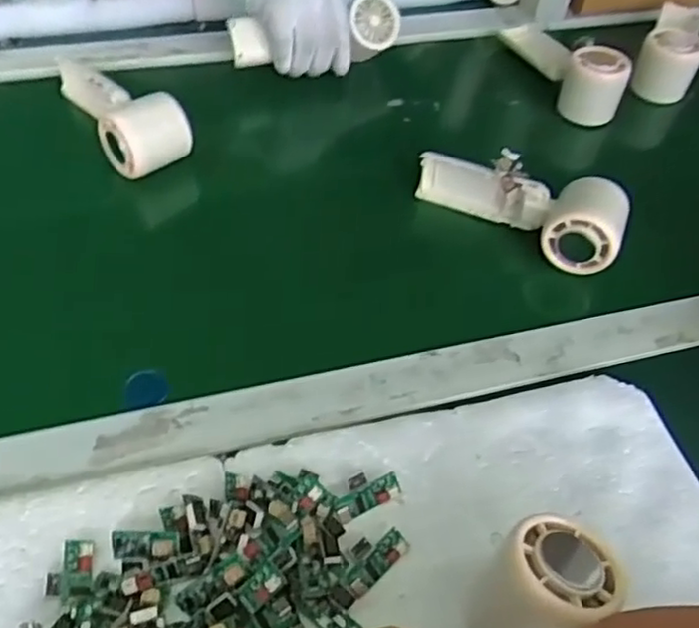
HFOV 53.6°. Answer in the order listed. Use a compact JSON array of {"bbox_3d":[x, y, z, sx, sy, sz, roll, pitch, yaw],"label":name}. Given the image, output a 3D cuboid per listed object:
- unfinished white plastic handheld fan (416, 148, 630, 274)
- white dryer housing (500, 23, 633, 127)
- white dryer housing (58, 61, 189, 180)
[{"bbox_3d":[0.138,-0.092,0.553,0.166,0.055,0.053,31,55,18],"label":"unfinished white plastic handheld fan"},{"bbox_3d":[0.209,-0.250,0.672,0.046,0.052,0.163,-17,55,-17],"label":"white dryer housing"},{"bbox_3d":[-0.199,-0.185,0.595,0.066,0.051,0.159,-27,58,-24],"label":"white dryer housing"}]

